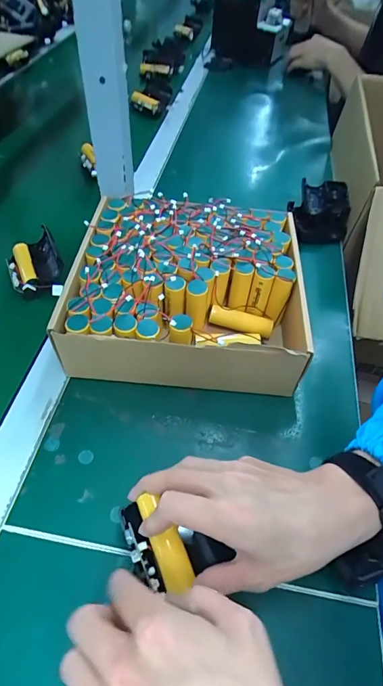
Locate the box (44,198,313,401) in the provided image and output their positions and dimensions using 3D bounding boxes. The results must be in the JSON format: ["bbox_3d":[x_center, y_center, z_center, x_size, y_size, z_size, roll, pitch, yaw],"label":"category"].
[{"bbox_3d":[0.002,-0.064,0.448,0.249,0.080,0.229,6,52,1],"label":"box"}]

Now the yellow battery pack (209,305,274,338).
[{"bbox_3d":[0.055,-0.024,0.446,0.070,0.021,0.022,13,52,7],"label":"yellow battery pack"}]

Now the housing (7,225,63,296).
[{"bbox_3d":[-0.195,-0.101,0.489,0.059,0.034,0.095,-19,55,-18],"label":"housing"}]

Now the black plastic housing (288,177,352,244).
[{"bbox_3d":[0.188,-0.195,0.595,0.083,0.039,0.115,8,52,3],"label":"black plastic housing"}]

